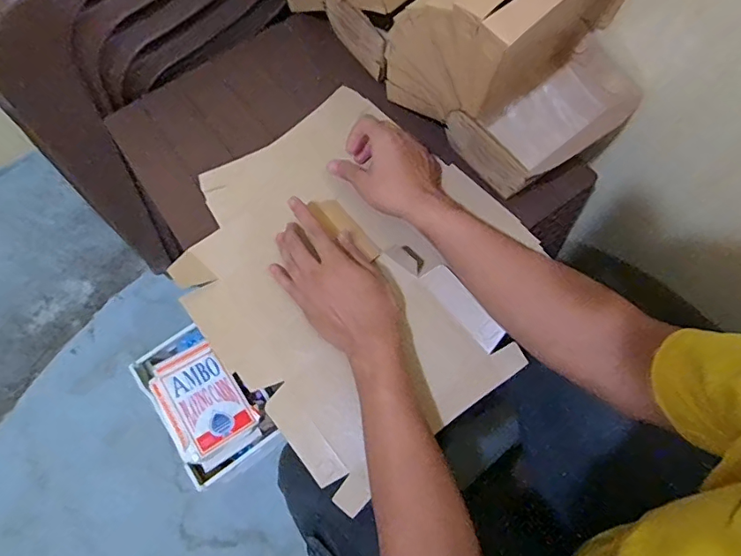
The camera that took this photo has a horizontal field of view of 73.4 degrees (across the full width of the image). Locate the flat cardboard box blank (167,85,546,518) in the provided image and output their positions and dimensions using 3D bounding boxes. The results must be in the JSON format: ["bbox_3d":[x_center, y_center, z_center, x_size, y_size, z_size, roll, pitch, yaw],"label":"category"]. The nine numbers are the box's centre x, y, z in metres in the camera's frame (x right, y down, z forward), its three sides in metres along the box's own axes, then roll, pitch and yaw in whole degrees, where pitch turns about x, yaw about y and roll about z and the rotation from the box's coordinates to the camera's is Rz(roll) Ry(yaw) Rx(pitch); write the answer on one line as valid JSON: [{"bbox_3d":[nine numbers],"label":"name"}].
[{"bbox_3d":[-0.020,-0.016,0.552,0.335,0.029,0.384,-41,74,-13],"label":"flat cardboard box blank"}]

